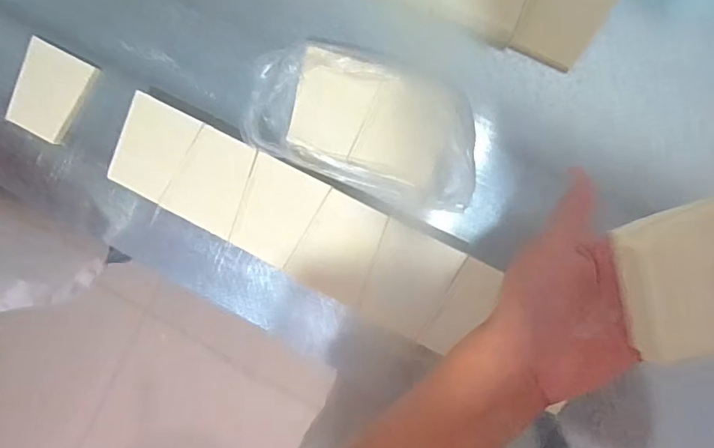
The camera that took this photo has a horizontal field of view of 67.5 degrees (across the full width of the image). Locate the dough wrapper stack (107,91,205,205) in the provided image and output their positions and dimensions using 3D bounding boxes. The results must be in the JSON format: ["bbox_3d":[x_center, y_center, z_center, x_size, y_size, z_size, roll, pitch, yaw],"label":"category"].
[{"bbox_3d":[-0.219,-0.080,0.585,0.078,0.044,0.101,28,94,7],"label":"dough wrapper stack"}]

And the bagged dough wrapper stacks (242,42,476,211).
[{"bbox_3d":[0.012,-0.106,0.551,0.239,0.047,0.135,21,94,7],"label":"bagged dough wrapper stacks"}]

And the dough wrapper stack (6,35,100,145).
[{"bbox_3d":[-0.350,-0.148,0.607,0.086,0.017,0.100,26,94,7],"label":"dough wrapper stack"}]

